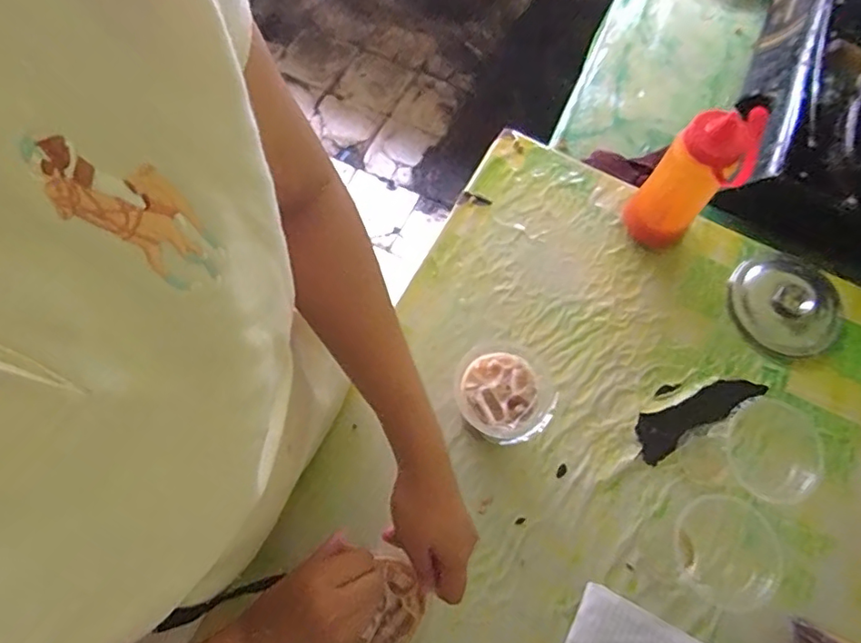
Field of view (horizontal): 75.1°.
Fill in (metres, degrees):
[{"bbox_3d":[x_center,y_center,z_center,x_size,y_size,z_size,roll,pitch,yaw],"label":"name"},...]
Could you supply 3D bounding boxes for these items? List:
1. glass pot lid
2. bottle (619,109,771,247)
[{"bbox_3d":[0.443,-0.024,0.685,0.133,0.027,0.127,1,69,-2],"label":"glass pot lid"},{"bbox_3d":[0.283,-0.148,0.626,0.059,0.192,0.081,-37,75,-14],"label":"bottle"}]

